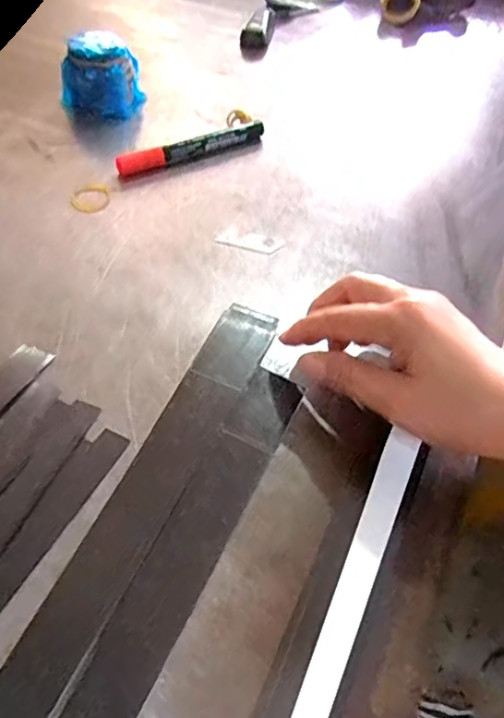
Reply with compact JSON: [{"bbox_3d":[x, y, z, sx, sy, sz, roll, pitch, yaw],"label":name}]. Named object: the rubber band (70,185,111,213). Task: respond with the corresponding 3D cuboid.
[{"bbox_3d":[-0.124,-0.125,0.436,0.029,0.004,0.035,-9,51,-11],"label":"rubber band"}]

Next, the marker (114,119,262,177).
[{"bbox_3d":[-0.047,-0.178,0.479,0.135,0.015,0.023,-26,56,-24],"label":"marker"}]

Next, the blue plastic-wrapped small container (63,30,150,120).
[{"bbox_3d":[-0.136,-0.255,0.513,0.063,0.057,0.065,9,50,3],"label":"blue plastic-wrapped small container"}]

